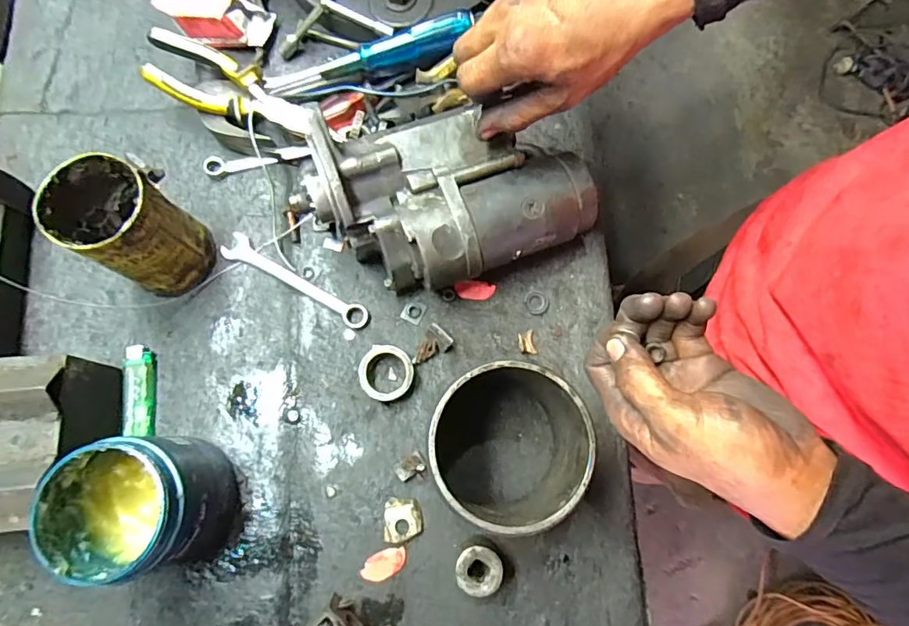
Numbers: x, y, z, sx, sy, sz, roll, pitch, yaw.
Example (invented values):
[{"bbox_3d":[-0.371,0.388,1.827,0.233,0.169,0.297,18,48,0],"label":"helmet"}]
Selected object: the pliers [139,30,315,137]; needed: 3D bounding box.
[{"bbox_3d":[-0.200,-0.200,0.462,0.156,0.025,0.053,20,78,5],"label":"pliers"}]

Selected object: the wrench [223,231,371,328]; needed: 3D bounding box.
[{"bbox_3d":[-0.141,-0.028,0.460,0.145,0.007,0.024,31,80,5],"label":"wrench"}]

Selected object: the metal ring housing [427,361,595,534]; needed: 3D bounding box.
[{"bbox_3d":[0.035,0.095,0.383,0.103,0.118,0.102,0,78,-1],"label":"metal ring housing"}]

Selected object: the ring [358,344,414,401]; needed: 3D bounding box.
[{"bbox_3d":[-0.057,0.051,0.440,0.045,0.019,0.045,0,78,-1],"label":"ring"}]

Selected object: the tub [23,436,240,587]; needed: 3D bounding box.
[{"bbox_3d":[-0.223,0.138,0.374,0.095,0.100,0.090,0,78,-1],"label":"tub"}]

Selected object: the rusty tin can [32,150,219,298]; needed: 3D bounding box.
[{"bbox_3d":[-0.255,-0.069,0.416,0.085,0.110,0.075,36,80,6],"label":"rusty tin can"}]

